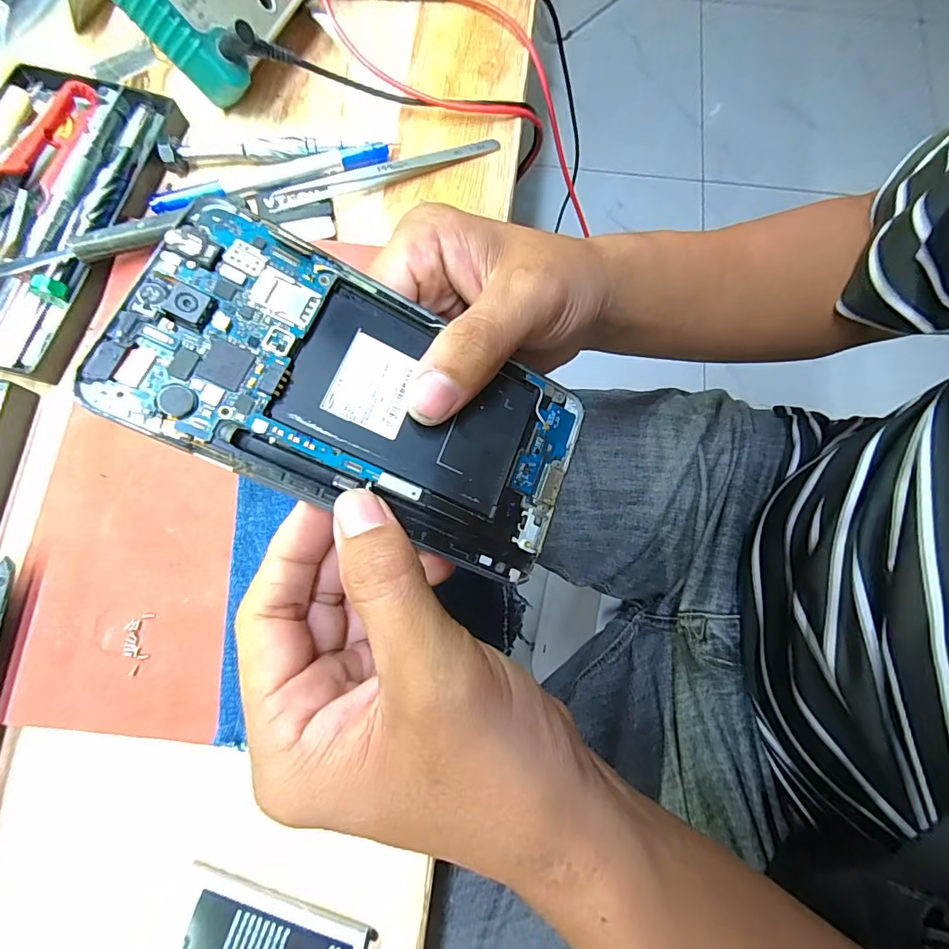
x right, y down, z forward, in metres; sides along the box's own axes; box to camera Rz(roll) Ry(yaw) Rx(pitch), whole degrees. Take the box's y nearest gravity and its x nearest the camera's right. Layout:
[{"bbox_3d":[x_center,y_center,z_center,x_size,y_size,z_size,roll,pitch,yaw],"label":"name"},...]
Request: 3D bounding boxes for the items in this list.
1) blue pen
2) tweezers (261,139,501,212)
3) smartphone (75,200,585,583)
[{"bbox_3d":[-0.112,-0.166,0.259,0.130,0.006,0.012,-19,78,-5],"label":"blue pen"},{"bbox_3d":[-0.050,-0.171,0.263,0.136,0.009,0.014,-20,78,-5],"label":"tweezers"},{"bbox_3d":[-0.034,-0.024,0.156,0.147,0.007,0.075,26,76,-16],"label":"smartphone"}]

